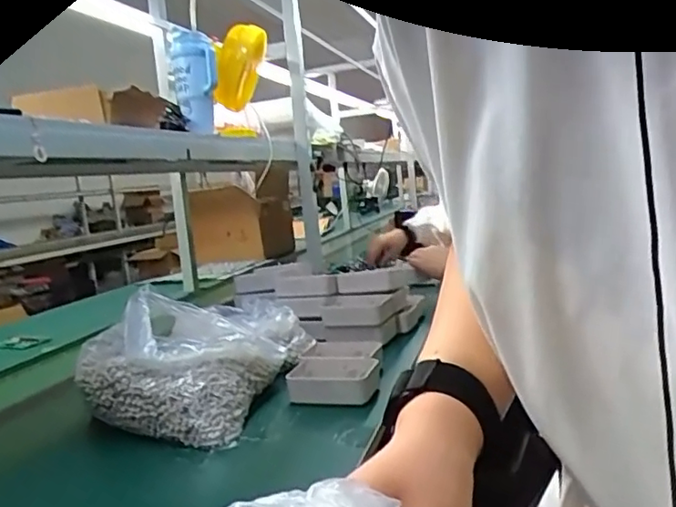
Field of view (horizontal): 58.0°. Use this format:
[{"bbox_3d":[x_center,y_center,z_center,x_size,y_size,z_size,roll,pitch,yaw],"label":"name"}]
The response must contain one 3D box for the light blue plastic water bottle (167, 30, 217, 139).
[{"bbox_3d":[-0.332,-0.404,1.421,0.100,0.232,0.076,-7,7,-13],"label":"light blue plastic water bottle"}]

